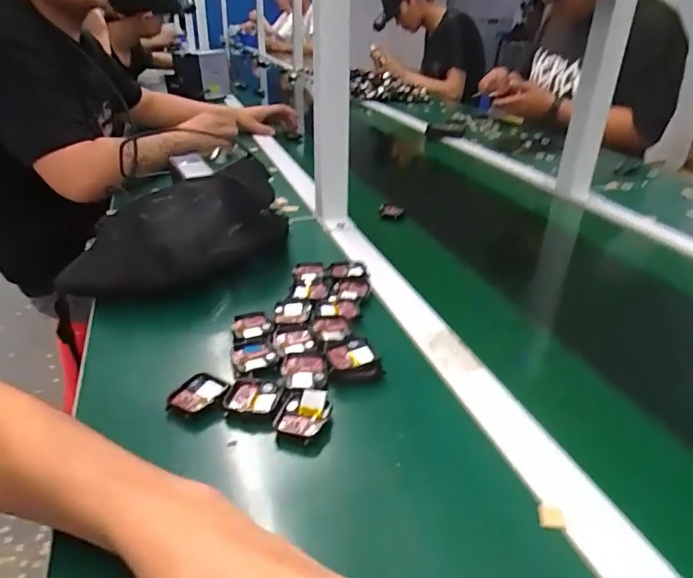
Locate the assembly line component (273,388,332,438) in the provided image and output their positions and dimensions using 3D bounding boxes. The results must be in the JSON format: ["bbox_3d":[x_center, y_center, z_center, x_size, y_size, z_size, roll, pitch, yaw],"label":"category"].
[{"bbox_3d":[-0.034,0.095,0.393,0.040,0.016,0.045,10,30,16],"label":"assembly line component"}]

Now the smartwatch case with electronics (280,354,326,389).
[{"bbox_3d":[-0.037,0.070,0.438,0.038,0.011,0.039,0,29,-2],"label":"smartwatch case with electronics"}]

